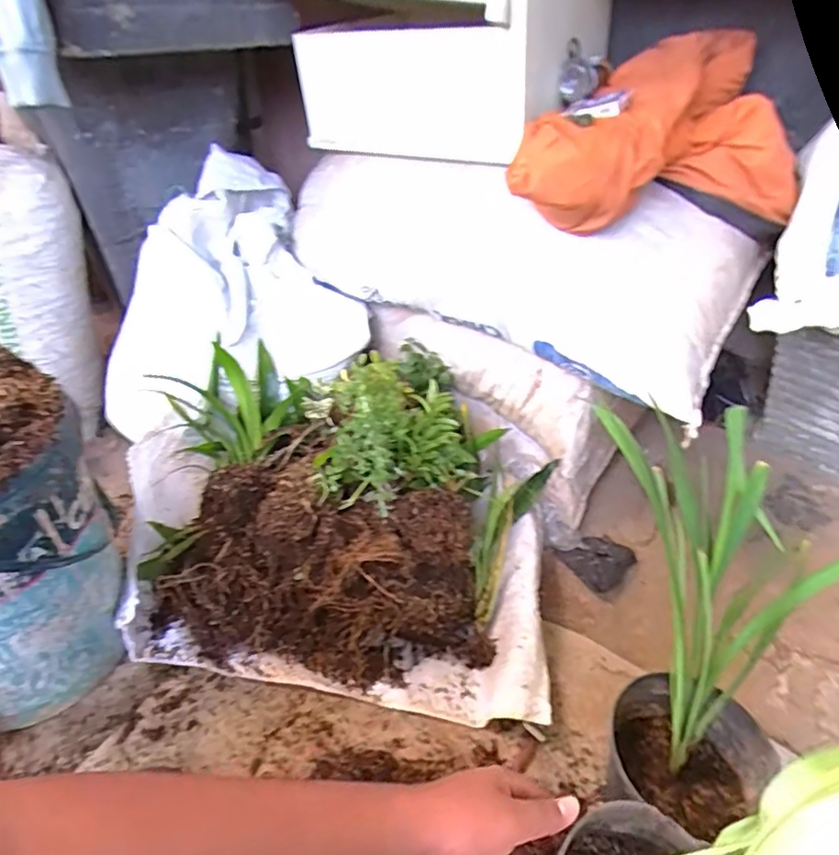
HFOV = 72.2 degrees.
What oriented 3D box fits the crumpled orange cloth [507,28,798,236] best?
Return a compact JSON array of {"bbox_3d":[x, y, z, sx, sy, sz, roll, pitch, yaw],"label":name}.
[{"bbox_3d":[0.382,-0.439,0.857,0.359,0.188,0.496,20,42,23],"label":"crumpled orange cloth"}]

